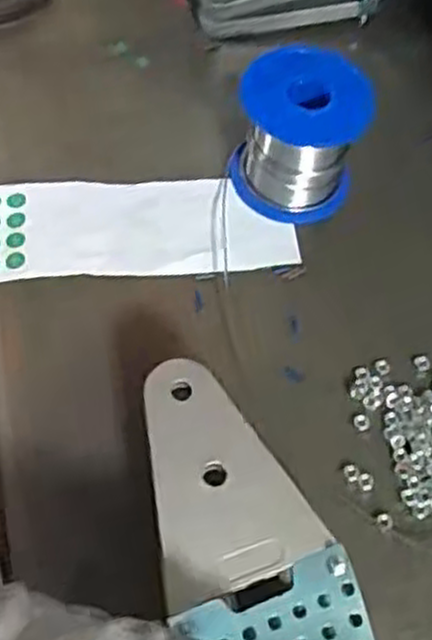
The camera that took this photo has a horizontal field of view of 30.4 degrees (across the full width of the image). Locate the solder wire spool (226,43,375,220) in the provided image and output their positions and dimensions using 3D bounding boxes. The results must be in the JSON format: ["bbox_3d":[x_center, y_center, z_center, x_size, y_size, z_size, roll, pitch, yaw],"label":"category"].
[{"bbox_3d":[0.041,-0.094,0.404,0.065,0.062,0.057,21,62,11],"label":"solder wire spool"}]

